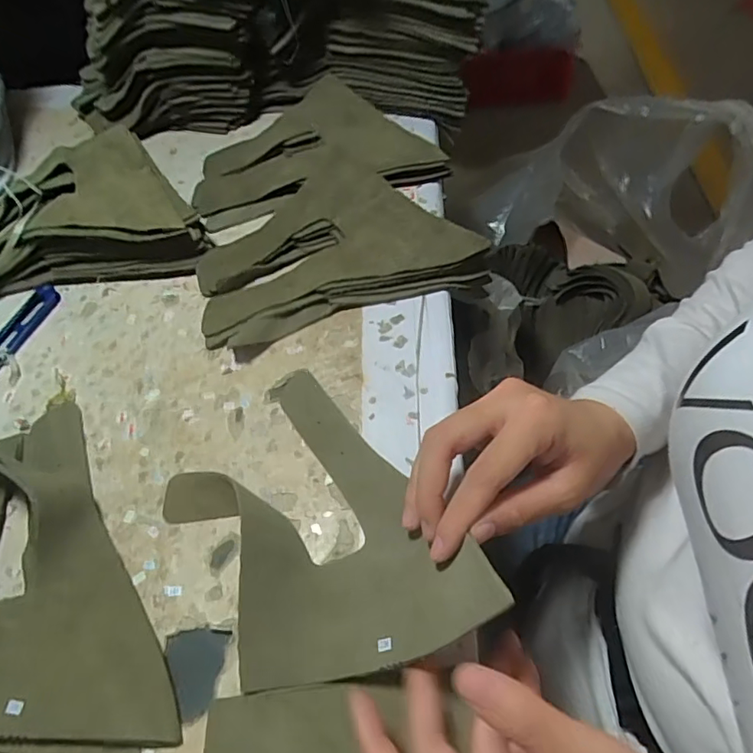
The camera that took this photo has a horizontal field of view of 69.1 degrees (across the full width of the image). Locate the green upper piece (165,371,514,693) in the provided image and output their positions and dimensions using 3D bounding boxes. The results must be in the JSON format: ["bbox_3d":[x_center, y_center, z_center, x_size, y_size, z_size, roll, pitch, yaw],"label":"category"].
[{"bbox_3d":[-0.043,0.069,0.281,0.115,0.072,0.192,-30,58,-16],"label":"green upper piece"}]

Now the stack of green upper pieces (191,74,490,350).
[{"bbox_3d":[-0.048,-0.156,0.461,0.210,0.033,0.259,-13,56,-3],"label":"stack of green upper pieces"}]

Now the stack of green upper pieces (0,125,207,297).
[{"bbox_3d":[-0.248,-0.140,0.453,0.216,0.047,0.141,-9,56,-1],"label":"stack of green upper pieces"}]

